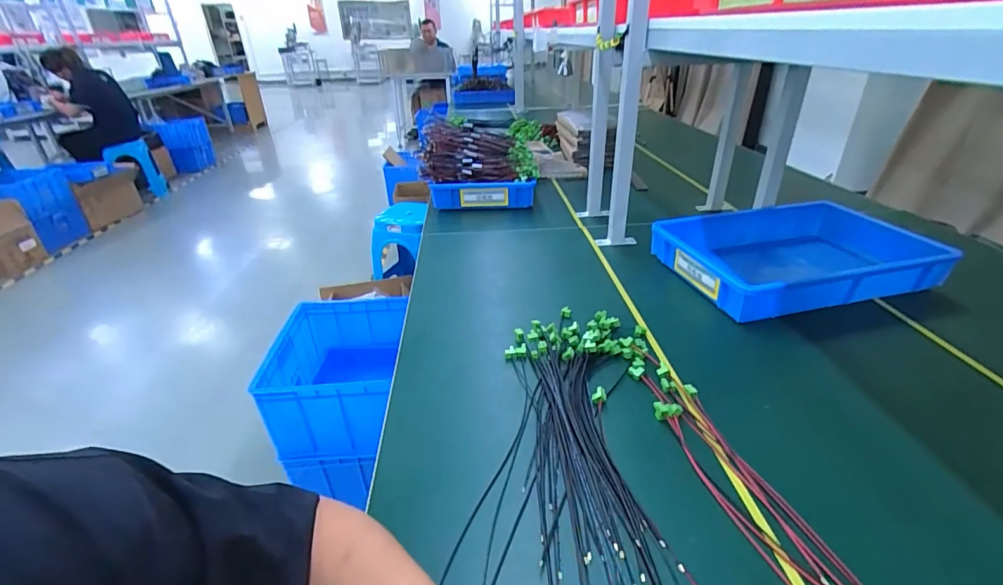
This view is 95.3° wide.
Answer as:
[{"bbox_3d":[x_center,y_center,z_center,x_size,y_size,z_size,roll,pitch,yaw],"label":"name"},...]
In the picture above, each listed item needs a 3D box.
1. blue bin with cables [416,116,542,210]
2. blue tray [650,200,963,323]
[{"bbox_3d":[-0.066,-0.370,1.319,0.323,0.189,0.274,-5,30,-4],"label":"blue bin with cables"},{"bbox_3d":[0.561,-0.077,0.887,0.456,0.080,0.297,-9,31,-11],"label":"blue tray"}]

